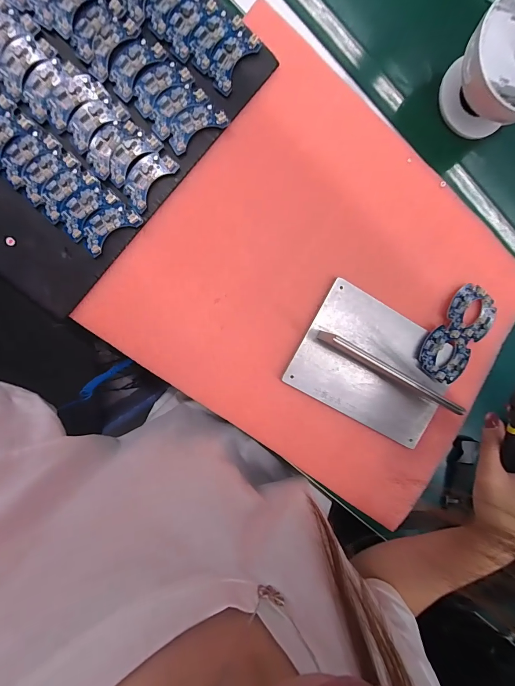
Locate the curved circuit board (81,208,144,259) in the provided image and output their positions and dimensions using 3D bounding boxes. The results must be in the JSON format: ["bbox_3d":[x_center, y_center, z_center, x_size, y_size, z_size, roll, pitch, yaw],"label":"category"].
[{"bbox_3d":[-0.158,-0.124,0.337,0.064,0.009,0.034,-37,100,-1],"label":"curved circuit board"}]

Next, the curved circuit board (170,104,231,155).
[{"bbox_3d":[-0.066,-0.230,0.336,0.065,0.012,0.033,-32,100,-2],"label":"curved circuit board"}]

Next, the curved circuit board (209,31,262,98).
[{"bbox_3d":[-0.026,-0.296,0.334,0.031,0.009,0.066,35,92,-10],"label":"curved circuit board"}]

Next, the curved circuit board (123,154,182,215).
[{"bbox_3d":[-0.116,-0.173,0.336,0.034,0.010,0.064,39,91,-10],"label":"curved circuit board"}]

